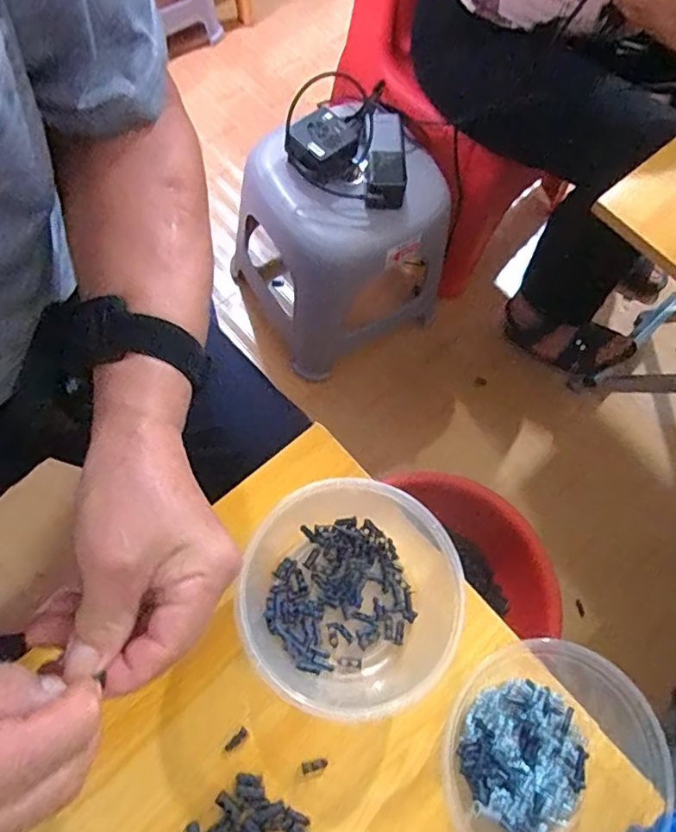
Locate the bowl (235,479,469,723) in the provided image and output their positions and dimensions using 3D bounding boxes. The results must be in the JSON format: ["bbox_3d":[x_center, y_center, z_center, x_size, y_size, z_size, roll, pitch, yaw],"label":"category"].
[{"bbox_3d":[0.010,0.123,0.387,0.145,0.059,0.144,2,68,-4],"label":"bowl"}]

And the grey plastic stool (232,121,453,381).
[{"bbox_3d":[-0.006,-0.272,0.977,0.286,0.304,0.256,-24,72,-14],"label":"grey plastic stool"}]

